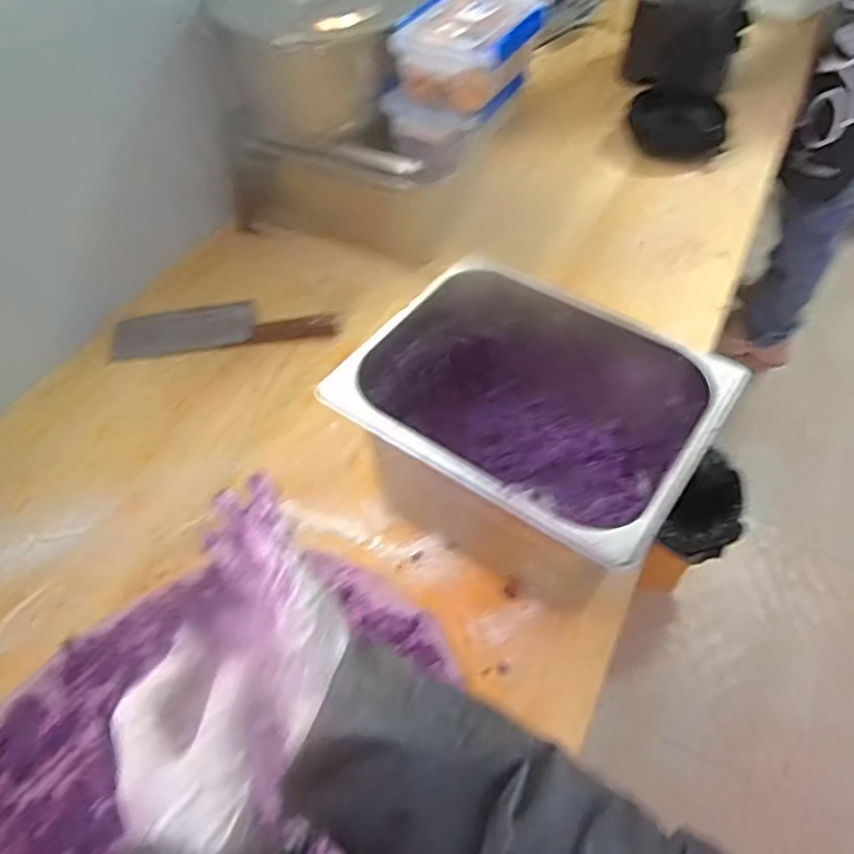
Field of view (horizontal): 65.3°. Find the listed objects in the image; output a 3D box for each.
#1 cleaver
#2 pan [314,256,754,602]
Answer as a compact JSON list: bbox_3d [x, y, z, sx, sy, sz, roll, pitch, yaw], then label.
[{"bbox_3d":[-0.278,-0.142,0.915,0.297,0.016,0.086,-9,53,-6],"label":"cleaver"},{"bbox_3d":[0.098,0.013,0.683,0.308,0.185,0.252,31,59,23],"label":"pan"}]

